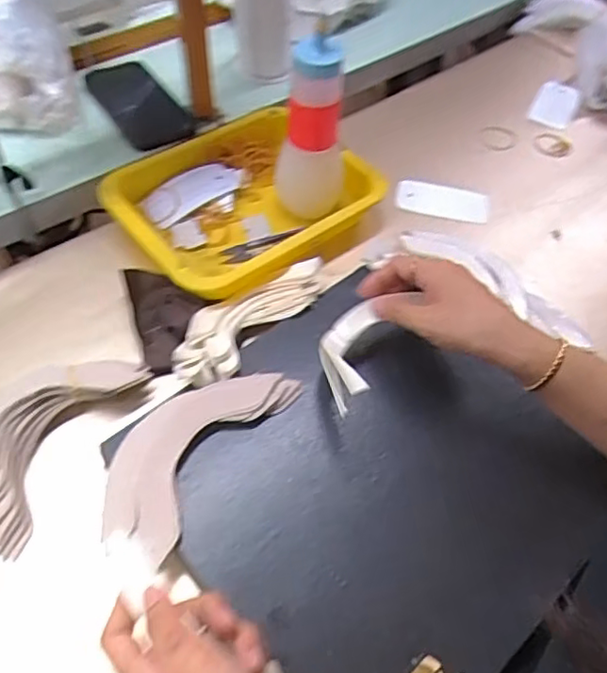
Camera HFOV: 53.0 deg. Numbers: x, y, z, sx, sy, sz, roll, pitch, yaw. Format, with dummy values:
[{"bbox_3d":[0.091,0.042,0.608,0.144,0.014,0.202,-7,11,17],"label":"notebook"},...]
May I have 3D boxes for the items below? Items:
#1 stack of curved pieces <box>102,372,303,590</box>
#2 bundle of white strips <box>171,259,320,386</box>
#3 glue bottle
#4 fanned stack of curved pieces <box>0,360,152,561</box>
[{"bbox_3d":[-0.086,0.083,0.461,0.082,0.015,0.186,34,59,21],"label":"stack of curved pieces"},{"bbox_3d":[-0.050,-0.019,0.548,0.067,0.025,0.178,37,52,18],"label":"bundle of white strips"},{"bbox_3d":[0.008,-0.197,0.596,0.065,0.183,0.057,9,53,4],"label":"glue bottle"},{"bbox_3d":[-0.208,0.077,0.485,0.089,0.042,0.171,25,56,15],"label":"fanned stack of curved pieces"}]

